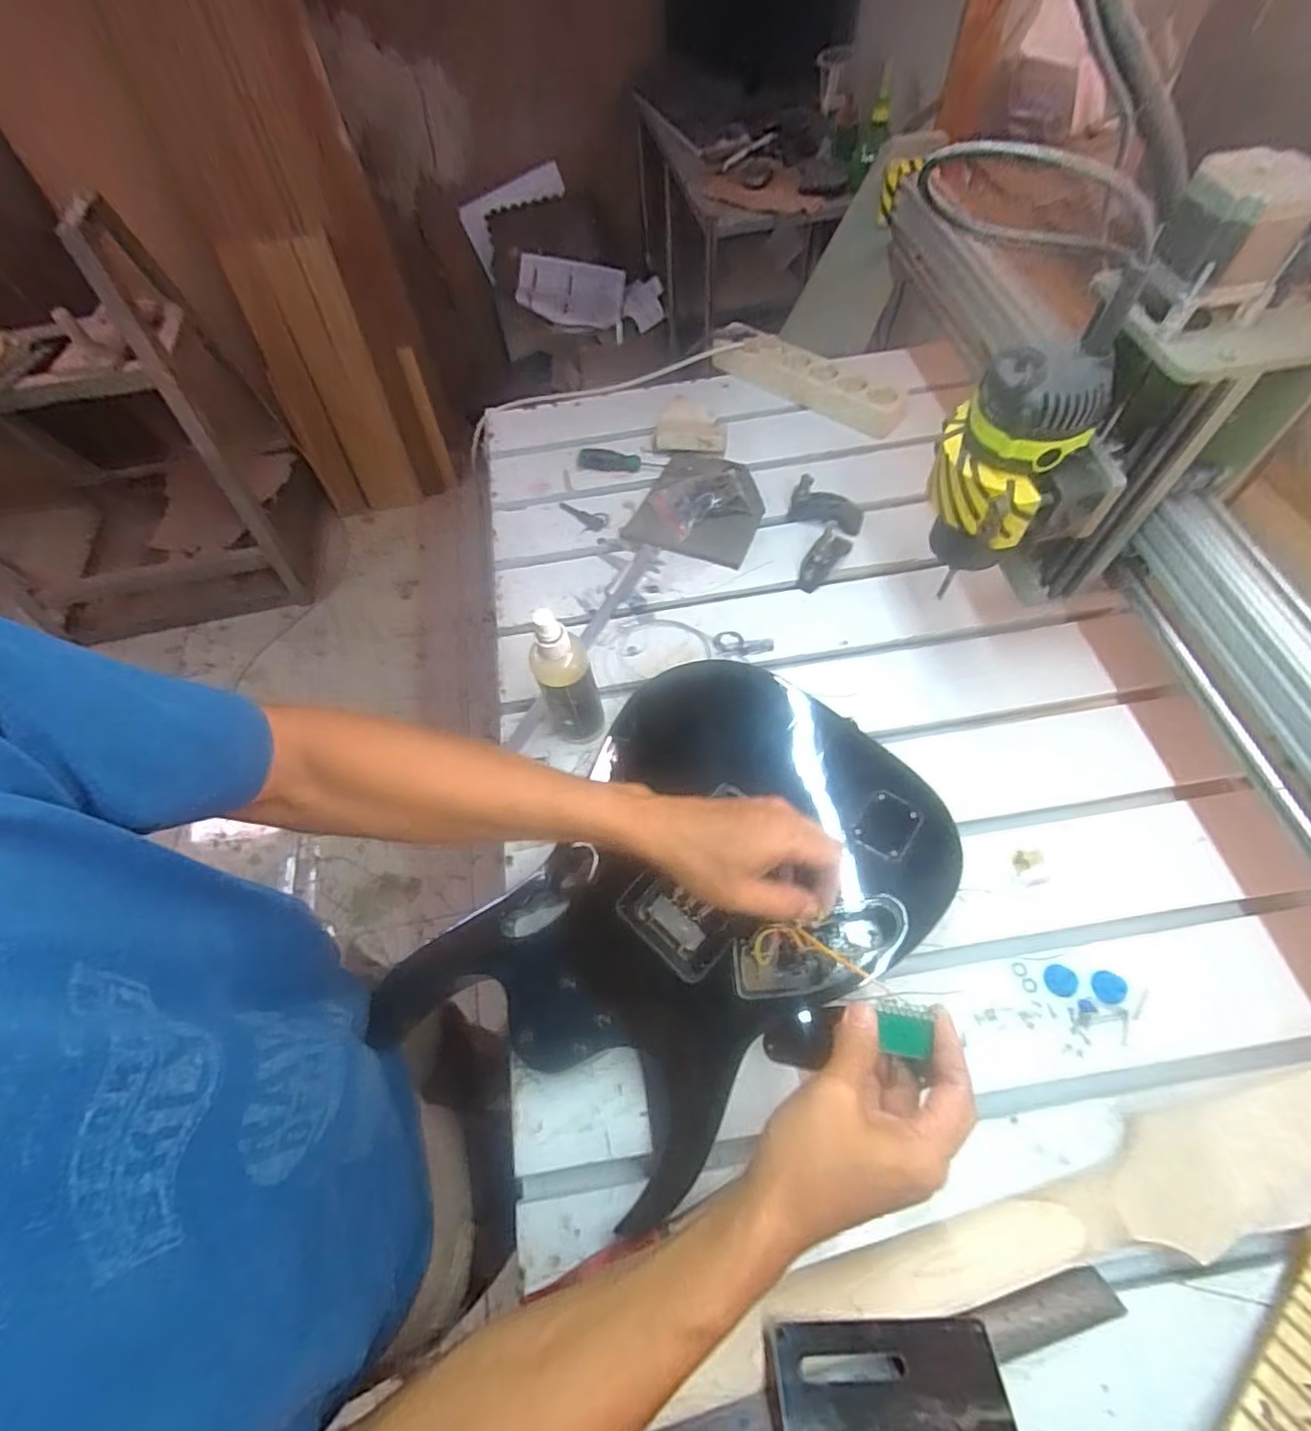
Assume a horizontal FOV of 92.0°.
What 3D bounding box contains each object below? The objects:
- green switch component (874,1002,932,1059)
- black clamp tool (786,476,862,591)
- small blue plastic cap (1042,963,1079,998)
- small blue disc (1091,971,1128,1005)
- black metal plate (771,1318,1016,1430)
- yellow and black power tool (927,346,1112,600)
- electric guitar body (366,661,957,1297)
[{"bbox_3d":[0.149,0.189,0.382,0.030,0.009,0.029,4,61,7],"label":"green switch component"},{"bbox_3d":[0.196,-0.211,0.738,0.088,0.049,0.136,10,61,10],"label":"black clamp tool"},{"bbox_3d":[0.325,0.213,0.508,0.023,0.007,0.024,-2,60,3],"label":"small blue plastic cap"},{"bbox_3d":[0.360,0.216,0.502,0.021,0.014,0.024,-3,60,3],"label":"small blue disc"},{"bbox_3d":[0.142,0.412,0.368,0.137,0.007,0.085,2,40,-4],"label":"black metal plate"},{"bbox_3d":[0.255,-0.188,0.470,0.093,0.148,0.082,24,64,17],"label":"yellow and black power tool"},{"bbox_3d":[0.000,0.151,0.509,0.429,0.071,0.298,-39,65,-17],"label":"electric guitar body"}]

